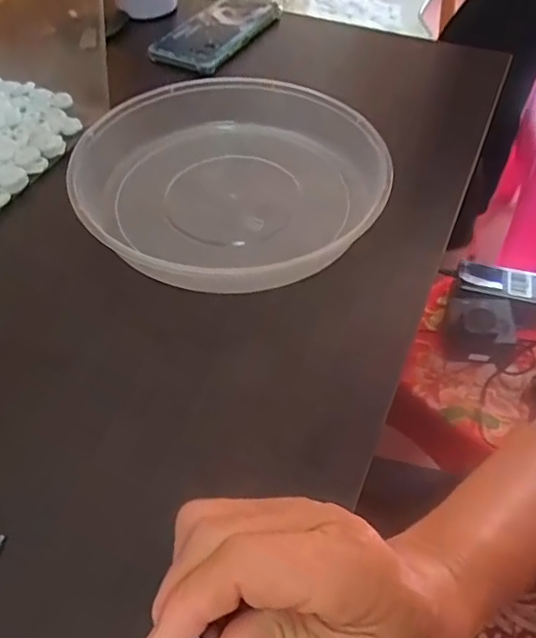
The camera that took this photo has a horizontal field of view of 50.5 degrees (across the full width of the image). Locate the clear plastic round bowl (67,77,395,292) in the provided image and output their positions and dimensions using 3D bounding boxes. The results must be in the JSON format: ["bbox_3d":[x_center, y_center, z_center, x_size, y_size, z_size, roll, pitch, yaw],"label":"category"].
[{"bbox_3d":[-0.028,-0.111,0.439,0.233,0.039,0.224,0,51,-1],"label":"clear plastic round bowl"}]

